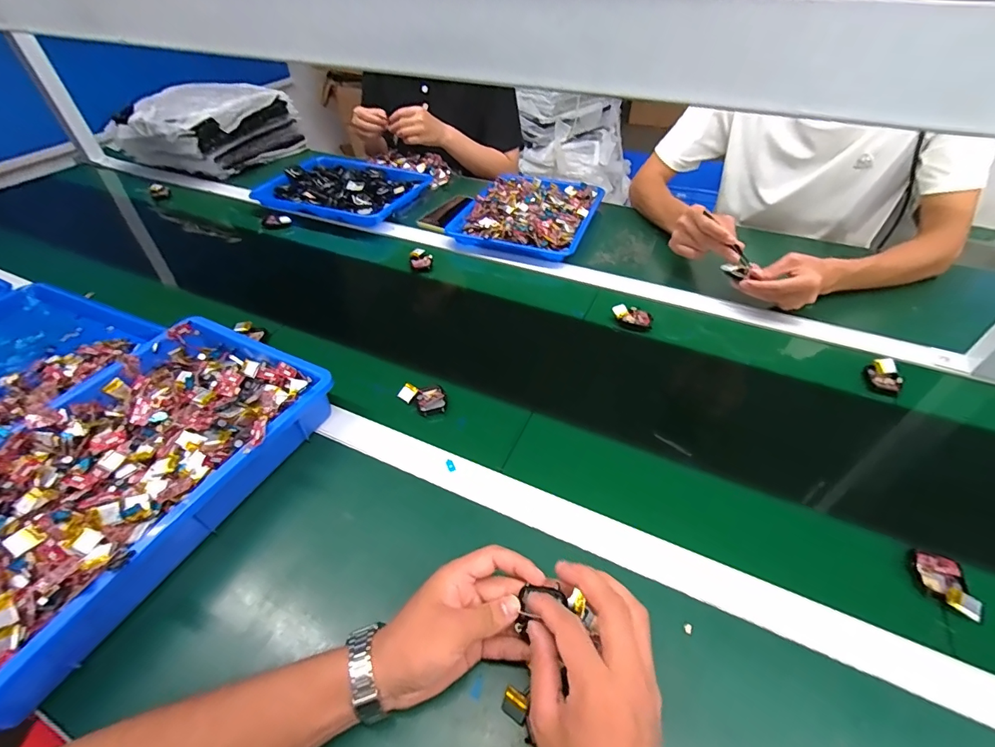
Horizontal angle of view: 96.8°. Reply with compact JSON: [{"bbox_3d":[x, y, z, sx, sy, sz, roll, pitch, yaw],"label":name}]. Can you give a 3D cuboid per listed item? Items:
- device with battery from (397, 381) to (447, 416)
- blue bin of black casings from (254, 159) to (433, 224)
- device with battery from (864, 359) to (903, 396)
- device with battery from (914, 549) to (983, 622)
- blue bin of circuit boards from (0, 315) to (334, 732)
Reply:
[{"bbox_3d":[-0.091,0.031,0.563,0.060,0.022,0.041,24,50,23],"label":"device with battery"},{"bbox_3d":[-0.322,-0.391,0.938,0.297,0.056,0.219,17,48,17],"label":"blue bin of black casings"},{"bbox_3d":[0.504,0.004,0.577,0.035,0.020,0.052,8,46,8],"label":"device with battery"},{"bbox_3d":[0.401,0.187,0.395,0.037,0.010,0.058,10,46,11],"label":"device with battery"},{"bbox_3d":[-0.372,0.095,0.441,0.241,0.067,0.374,20,49,19],"label":"blue bin of circuit boards"}]

